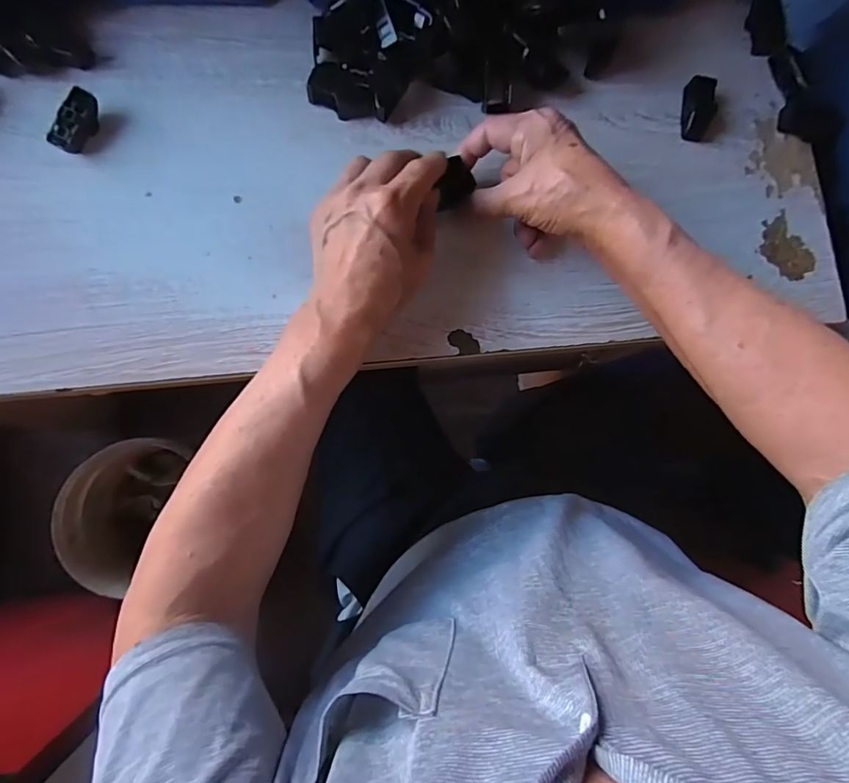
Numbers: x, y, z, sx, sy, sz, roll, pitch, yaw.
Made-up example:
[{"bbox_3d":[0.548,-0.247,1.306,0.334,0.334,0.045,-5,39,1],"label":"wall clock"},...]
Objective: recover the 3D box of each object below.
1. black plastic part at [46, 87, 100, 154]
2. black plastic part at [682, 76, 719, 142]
[{"bbox_3d":[-0.263,-0.204,0.370,0.022,0.017,0.046,20,82,-5],"label":"black plastic part"},{"bbox_3d":[0.241,-0.249,0.431,0.023,0.018,0.051,10,83,-6],"label":"black plastic part"}]

